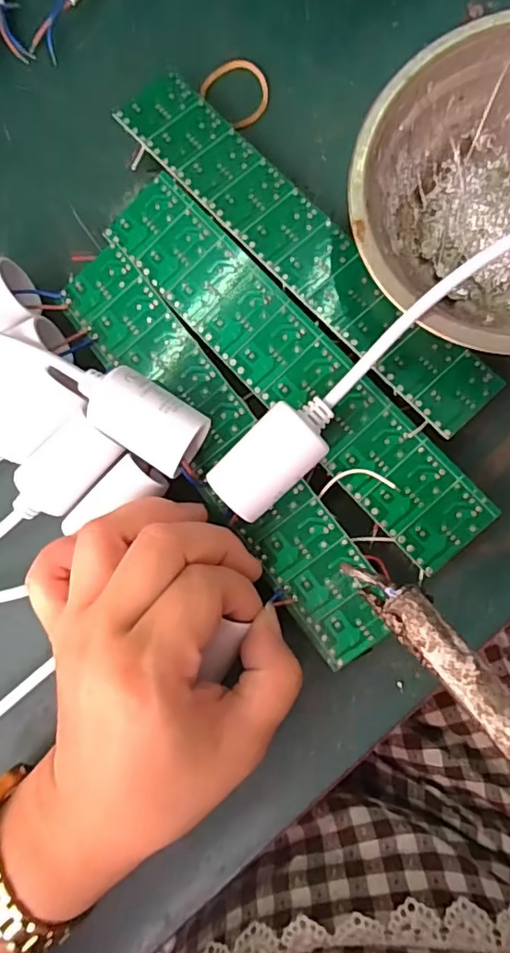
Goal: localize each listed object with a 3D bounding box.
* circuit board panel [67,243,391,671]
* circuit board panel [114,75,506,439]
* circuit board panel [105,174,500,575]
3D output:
[{"bbox_3d":[-0.014,-0.012,0.243,0.038,0.006,0.201,-38,82,3],"label":"circuit board panel"},{"bbox_3d":[0.020,-0.098,0.244,0.034,0.004,0.200,-42,82,-8],"label":"circuit board panel"},{"bbox_3d":[0.015,-0.047,0.242,0.040,0.009,0.199,-44,81,2],"label":"circuit board panel"}]

